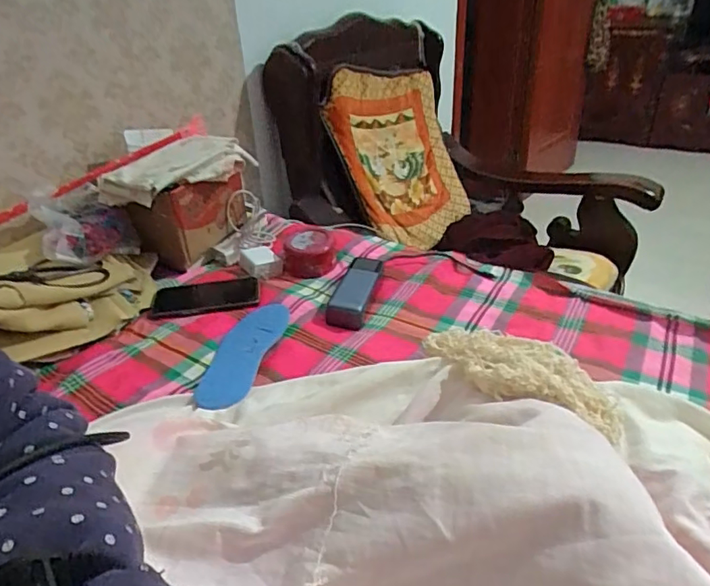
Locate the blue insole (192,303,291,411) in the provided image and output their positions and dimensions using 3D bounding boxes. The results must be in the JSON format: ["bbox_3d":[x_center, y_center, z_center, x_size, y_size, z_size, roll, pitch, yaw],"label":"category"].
[{"bbox_3d":[-0.145,0.077,0.673,0.072,0.014,0.232,3,26,10],"label":"blue insole"}]

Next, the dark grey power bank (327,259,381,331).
[{"bbox_3d":[0.001,-0.009,0.796,0.054,0.031,0.154,5,32,14],"label":"dark grey power bank"}]

